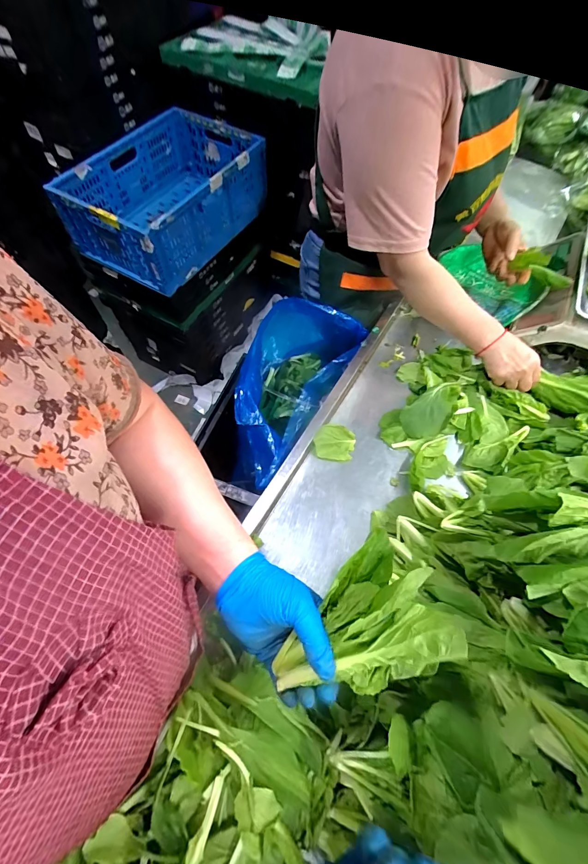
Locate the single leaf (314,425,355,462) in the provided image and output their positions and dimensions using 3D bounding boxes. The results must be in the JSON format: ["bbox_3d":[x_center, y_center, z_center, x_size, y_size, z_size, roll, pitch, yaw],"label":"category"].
[{"bbox_3d":[0.070,0.018,0.616,0.069,0.011,0.067,14,63,6],"label":"single leaf"}]

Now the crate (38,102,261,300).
[{"bbox_3d":[-0.420,-0.793,1.218,0.419,0.252,0.605,27,65,12],"label":"crate"}]

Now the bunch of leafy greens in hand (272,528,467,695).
[{"bbox_3d":[0.071,0.180,0.316,0.105,0.073,0.161,40,69,18],"label":"bunch of leafy greens in hand"}]

